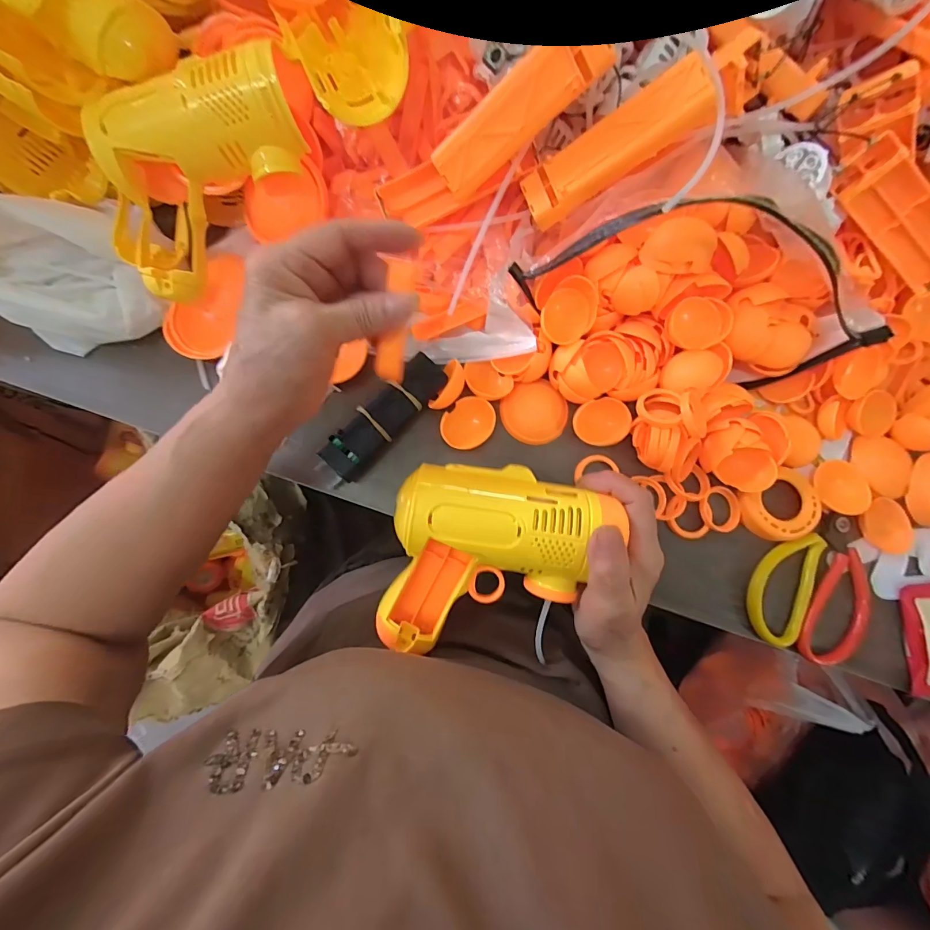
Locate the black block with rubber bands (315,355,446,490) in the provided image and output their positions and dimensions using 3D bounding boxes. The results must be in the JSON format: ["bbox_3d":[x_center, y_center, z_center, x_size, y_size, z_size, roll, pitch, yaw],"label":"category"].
[{"bbox_3d":[-0.060,-0.035,0.311,0.032,0.019,0.112,42,83,3],"label":"black block with rubber bands"}]

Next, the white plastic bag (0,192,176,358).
[{"bbox_3d":[-0.277,-0.138,0.287,0.112,0.064,0.105,25,82,0],"label":"white plastic bag"}]

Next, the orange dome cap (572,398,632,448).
[{"bbox_3d":[0.106,-0.033,0.320,0.043,0.011,0.036,-10,106,1],"label":"orange dome cap"}]

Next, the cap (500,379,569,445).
[{"bbox_3d":[0.055,-0.041,0.326,0.050,0.012,0.046,0,83,-3],"label":"cap"}]

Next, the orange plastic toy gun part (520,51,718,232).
[{"bbox_3d":[0.089,-0.191,0.253,0.109,0.012,0.036,-23,84,26],"label":"orange plastic toy gun part"}]

